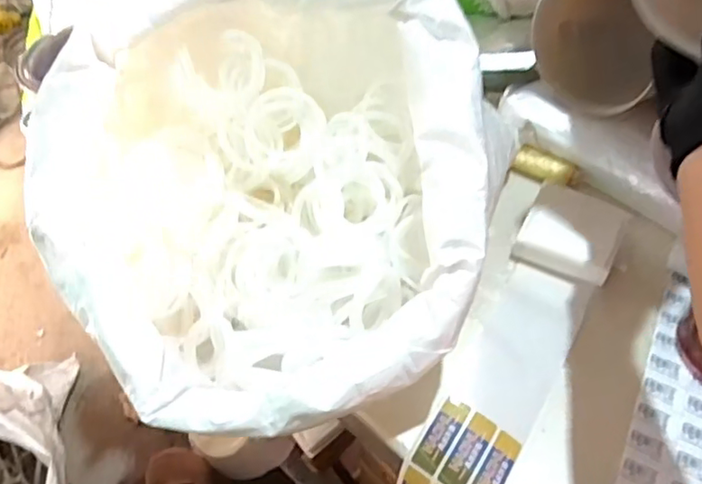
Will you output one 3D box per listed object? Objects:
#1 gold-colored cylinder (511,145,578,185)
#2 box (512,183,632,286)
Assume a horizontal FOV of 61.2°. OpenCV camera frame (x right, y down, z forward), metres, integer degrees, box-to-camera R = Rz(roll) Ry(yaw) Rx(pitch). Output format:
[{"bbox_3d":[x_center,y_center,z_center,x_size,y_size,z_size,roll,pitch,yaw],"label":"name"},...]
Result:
[{"bbox_3d":[0.220,-0.084,0.674,0.069,0.022,0.029,27,54,21],"label":"gold-colored cylinder"},{"bbox_3d":[0.224,-0.010,0.603,0.090,0.030,0.095,24,53,19],"label":"box"}]

